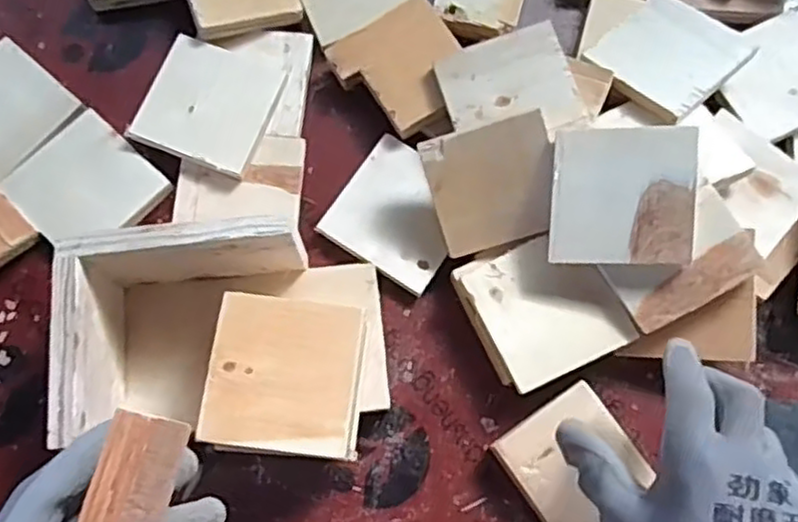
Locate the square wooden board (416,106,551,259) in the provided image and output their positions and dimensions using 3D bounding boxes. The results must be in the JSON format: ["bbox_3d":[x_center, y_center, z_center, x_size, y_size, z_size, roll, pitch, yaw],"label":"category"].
[{"bbox_3d":[0.065,-0.051,0.495,0.084,0.007,0.082,-16,100,6],"label":"square wooden board"}]

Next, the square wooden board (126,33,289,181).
[{"bbox_3d":[-0.141,-0.118,0.538,0.091,0.011,0.093,19,76,6],"label":"square wooden board"}]

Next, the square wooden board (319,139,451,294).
[{"bbox_3d":[0.002,-0.035,0.526,0.088,0.013,0.090,32,78,9],"label":"square wooden board"}]

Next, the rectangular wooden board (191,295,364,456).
[{"bbox_3d":[-0.068,0.067,0.432,0.088,0.010,0.089,8,73,-1],"label":"rectangular wooden board"}]

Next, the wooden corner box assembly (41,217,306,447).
[{"bbox_3d":[-0.133,0.041,0.462,0.144,0.084,0.118,-8,75,-4],"label":"wooden corner box assembly"}]

